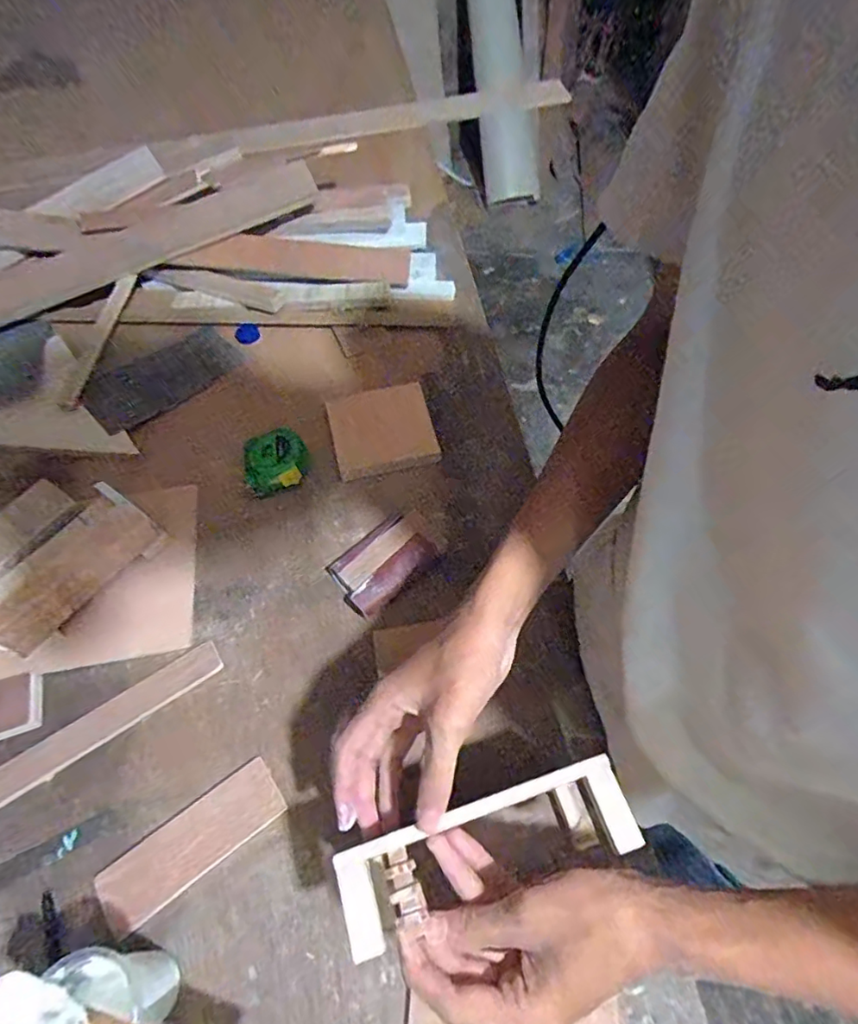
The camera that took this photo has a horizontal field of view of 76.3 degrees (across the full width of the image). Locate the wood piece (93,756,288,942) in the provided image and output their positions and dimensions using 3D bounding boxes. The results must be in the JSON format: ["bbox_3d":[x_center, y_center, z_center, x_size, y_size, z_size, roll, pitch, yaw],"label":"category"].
[{"bbox_3d":[-0.190,0.265,0.440,0.146,0.008,0.051,-33,64,-17],"label":"wood piece"}]

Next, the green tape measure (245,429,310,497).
[{"bbox_3d":[-0.168,-0.056,0.608,0.068,0.031,0.069,-15,60,-7],"label":"green tape measure"}]

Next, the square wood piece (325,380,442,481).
[{"bbox_3d":[-0.054,-0.098,0.636,0.115,0.018,0.114,-13,60,-6],"label":"square wood piece"}]

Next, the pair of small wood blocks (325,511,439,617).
[{"bbox_3d":[-0.050,0.050,0.554,0.098,0.022,0.072,-37,65,-19],"label":"pair of small wood blocks"}]

